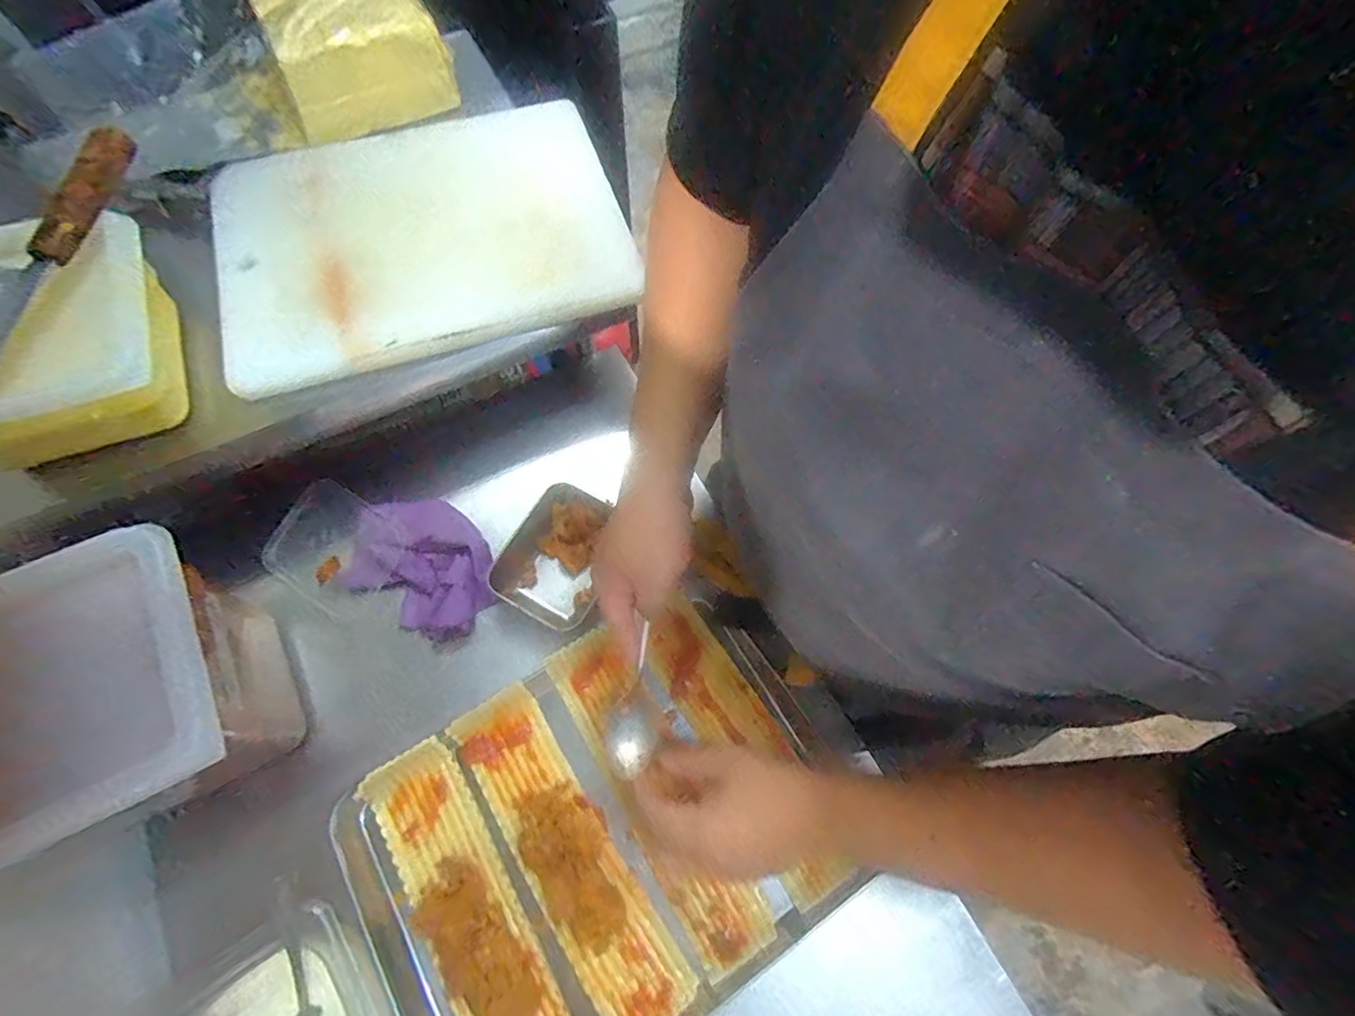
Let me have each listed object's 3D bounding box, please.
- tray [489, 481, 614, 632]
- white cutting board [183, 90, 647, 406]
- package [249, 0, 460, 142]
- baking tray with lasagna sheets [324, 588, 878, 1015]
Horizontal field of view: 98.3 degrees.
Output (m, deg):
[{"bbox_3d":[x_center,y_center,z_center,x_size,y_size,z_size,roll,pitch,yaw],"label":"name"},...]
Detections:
[{"bbox_3d":[-0.126,0.045,0.606,0.105,0.045,0.135,26,71,8],"label":"tray"},{"bbox_3d":[-0.266,-0.290,0.610,0.403,0.020,0.299,-20,74,-12],"label":"white cutting board"},{"bbox_3d":[-0.348,-0.508,0.638,0.170,0.087,0.147,-20,71,-9],"label":"package"},{"bbox_3d":[-0.071,0.292,0.517,0.386,0.041,0.304,-31,73,-12],"label":"baking tray with lasagna sheets"}]

